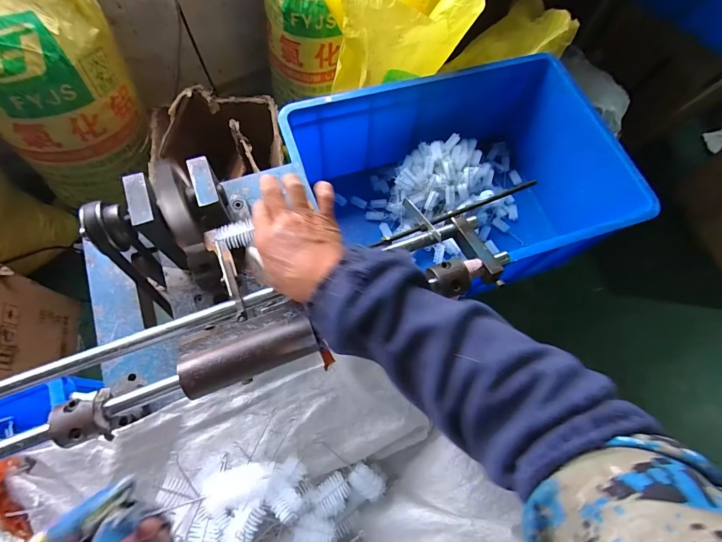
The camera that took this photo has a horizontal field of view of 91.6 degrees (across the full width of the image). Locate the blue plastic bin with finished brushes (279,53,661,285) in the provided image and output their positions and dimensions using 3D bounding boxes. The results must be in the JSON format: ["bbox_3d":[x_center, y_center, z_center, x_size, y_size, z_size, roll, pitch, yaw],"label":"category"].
[{"bbox_3d":[0.189,-0.171,0.751,0.591,0.235,0.405,-15,70,-9],"label":"blue plastic bin with finished brushes"}]

